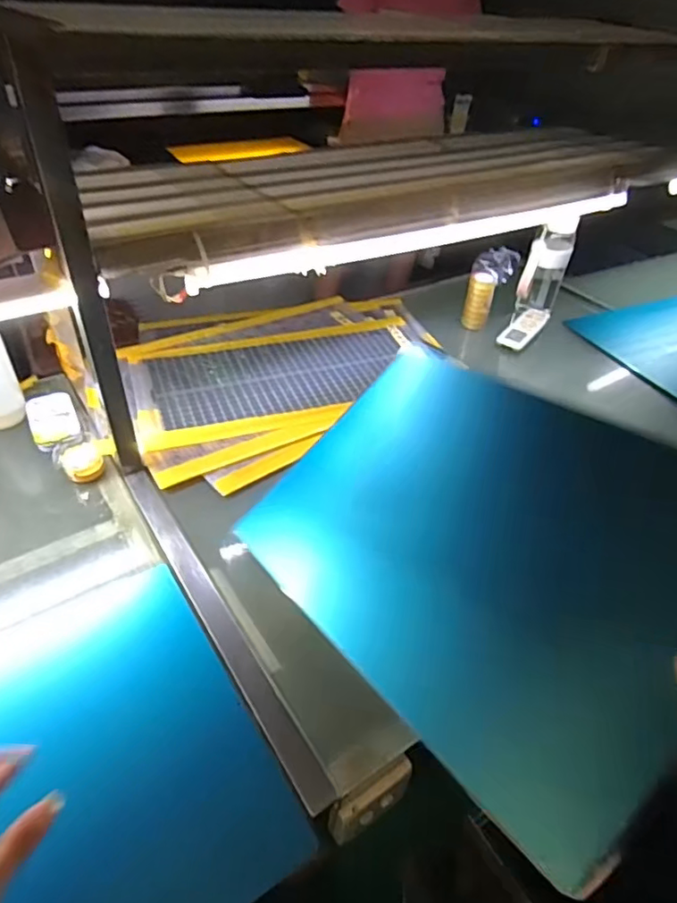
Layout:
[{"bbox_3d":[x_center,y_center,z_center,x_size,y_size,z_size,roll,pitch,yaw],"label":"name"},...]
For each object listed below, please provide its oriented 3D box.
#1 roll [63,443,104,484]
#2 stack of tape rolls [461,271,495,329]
[{"bbox_3d":[-0.365,0.015,0.806,0.051,0.026,0.061,-14,46,-21],"label":"roll"},{"bbox_3d":[0.299,-0.319,1.197,0.056,0.117,0.044,13,43,9],"label":"stack of tape rolls"}]

